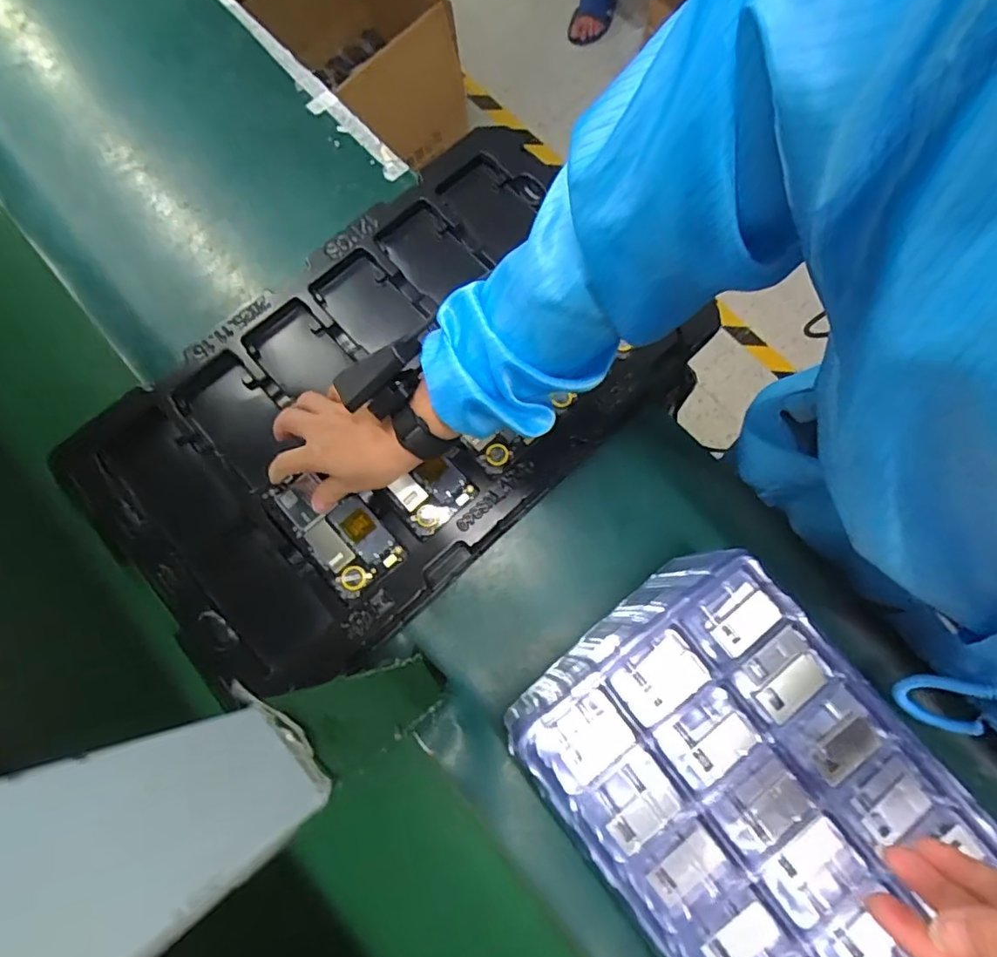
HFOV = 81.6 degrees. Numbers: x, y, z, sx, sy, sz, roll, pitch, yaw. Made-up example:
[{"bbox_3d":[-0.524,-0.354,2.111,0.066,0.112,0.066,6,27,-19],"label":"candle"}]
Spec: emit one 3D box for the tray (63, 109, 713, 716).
[{"bbox_3d":[-0.099,-0.075,0.555,0.541,0.045,0.343,-43,79,-11],"label":"tray"}]

